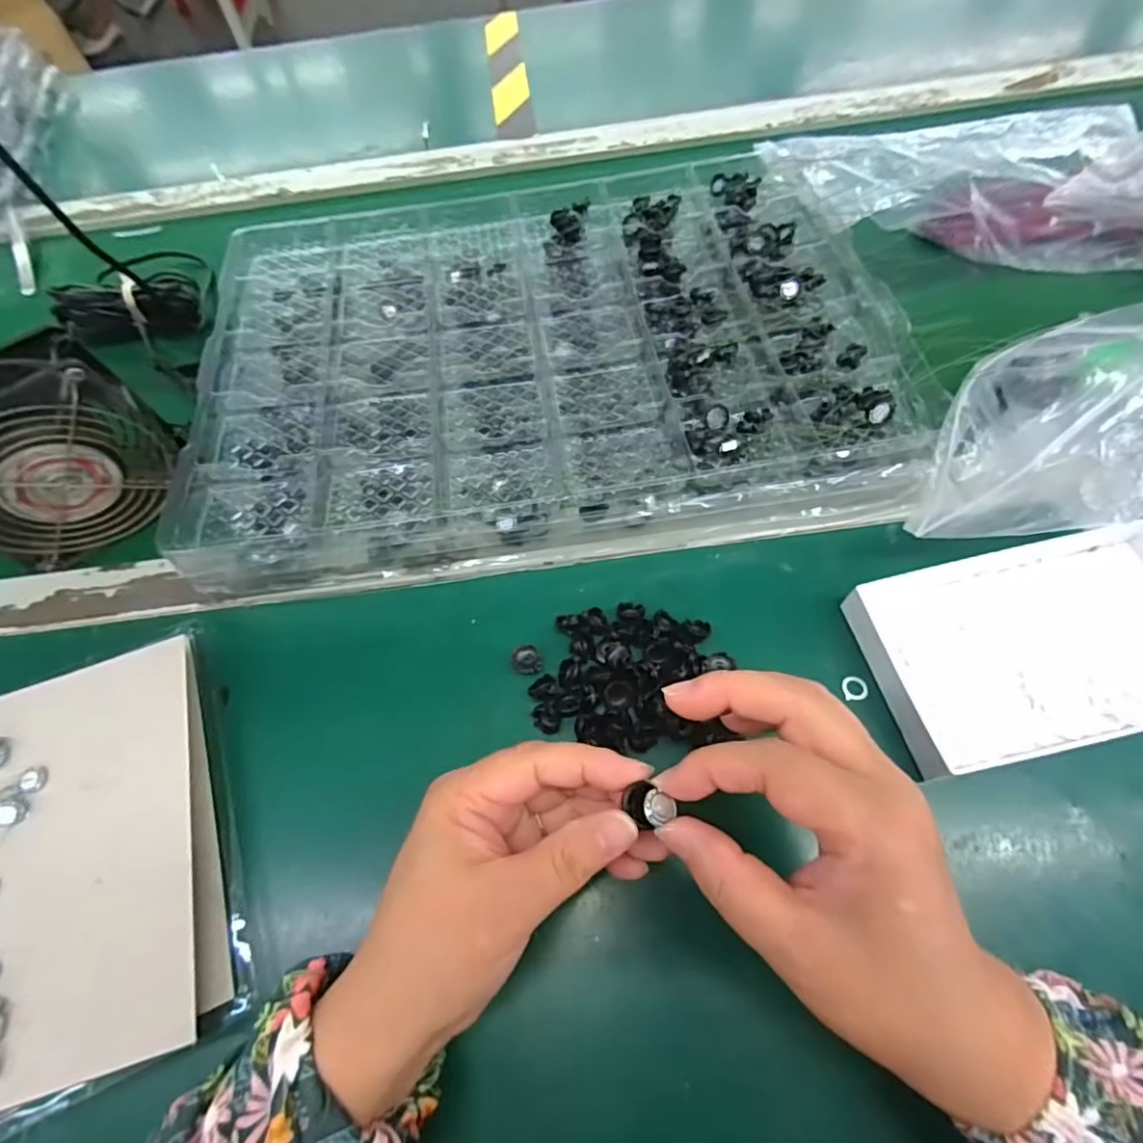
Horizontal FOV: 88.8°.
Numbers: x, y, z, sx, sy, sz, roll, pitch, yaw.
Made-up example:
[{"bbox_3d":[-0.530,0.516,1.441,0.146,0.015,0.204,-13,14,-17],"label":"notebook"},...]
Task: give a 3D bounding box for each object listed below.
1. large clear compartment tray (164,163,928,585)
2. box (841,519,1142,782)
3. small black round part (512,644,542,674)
[{"bbox_3d":[-0.023,-0.156,0.401,0.444,0.040,0.322,-5,63,1],"label":"large clear compartment tray"},{"bbox_3d":[0.244,0.033,0.303,0.181,0.025,0.104,-13,63,-3],"label":"box"},{"bbox_3d":[-0.025,0.049,0.324,0.015,0.004,0.016,-2,63,3],"label":"small black round part"}]

